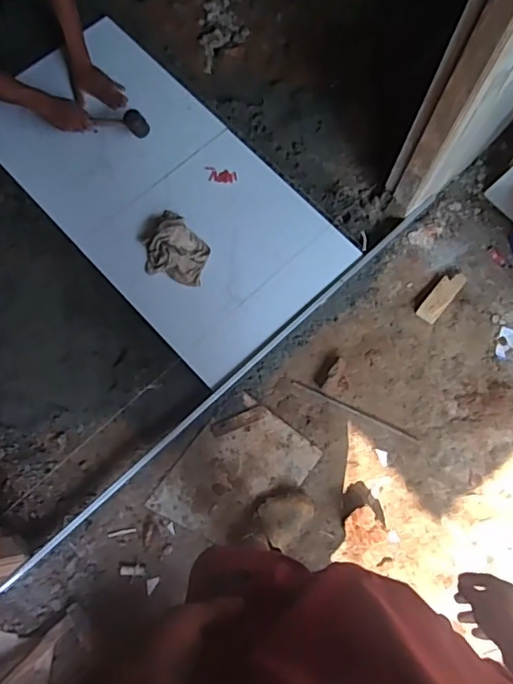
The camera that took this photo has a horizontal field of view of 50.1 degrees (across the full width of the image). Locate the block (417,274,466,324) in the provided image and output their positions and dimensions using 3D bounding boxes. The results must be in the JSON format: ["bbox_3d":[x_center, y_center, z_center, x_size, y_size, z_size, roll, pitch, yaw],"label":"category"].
[{"bbox_3d":[0.542,-0.131,1.608,0.060,0.030,0.175,39,77,8],"label":"block"}]

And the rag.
[{"bbox_3d":[-0.221,-0.274,1.544,0.169,0.060,0.195,14,73,3],"label":"rag"}]

